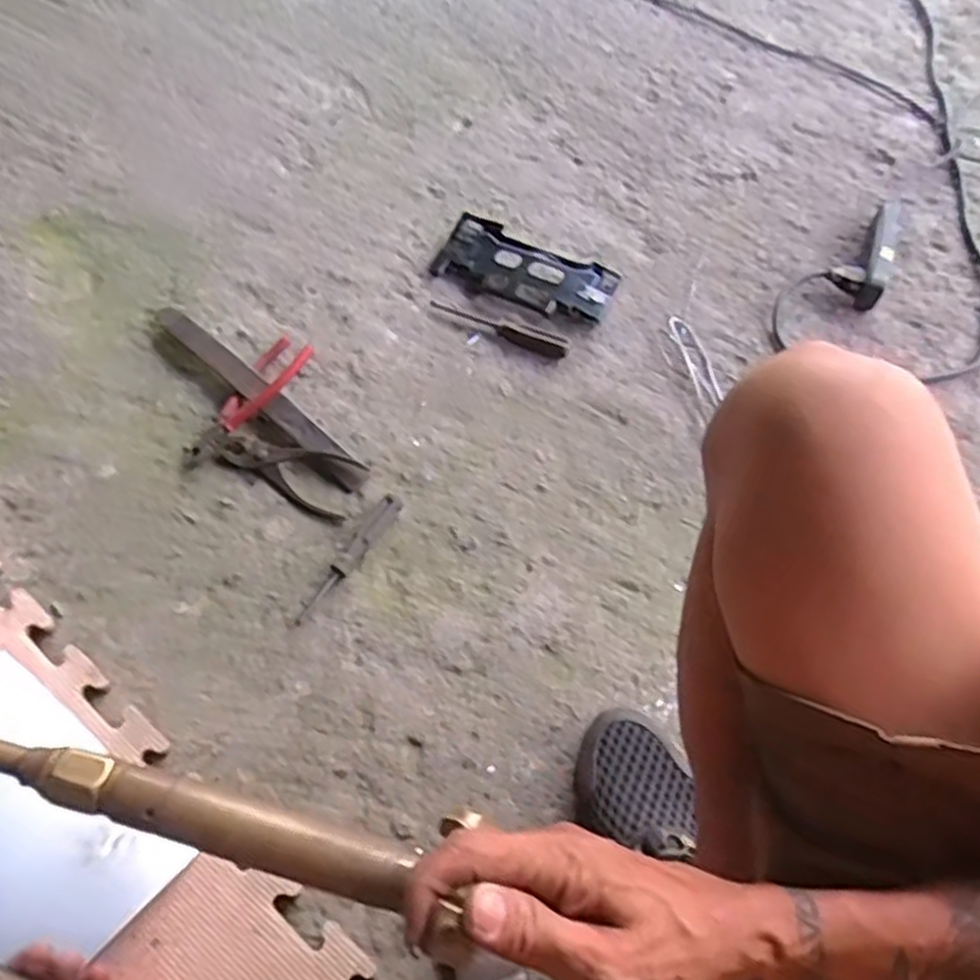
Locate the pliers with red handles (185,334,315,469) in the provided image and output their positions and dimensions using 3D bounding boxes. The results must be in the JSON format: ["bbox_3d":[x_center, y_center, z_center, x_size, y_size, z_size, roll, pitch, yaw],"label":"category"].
[{"bbox_3d":[-0.244,-0.092,0.814,0.052,0.026,0.171,24,62,10],"label":"pliers with red handles"}]

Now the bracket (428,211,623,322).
[{"bbox_3d":[0.041,-0.255,0.918,0.206,0.033,0.094,25,62,10],"label":"bracket"}]

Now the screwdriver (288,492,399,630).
[{"bbox_3d":[-0.130,0.063,0.740,0.020,0.019,0.152,29,63,13],"label":"screwdriver"}]

